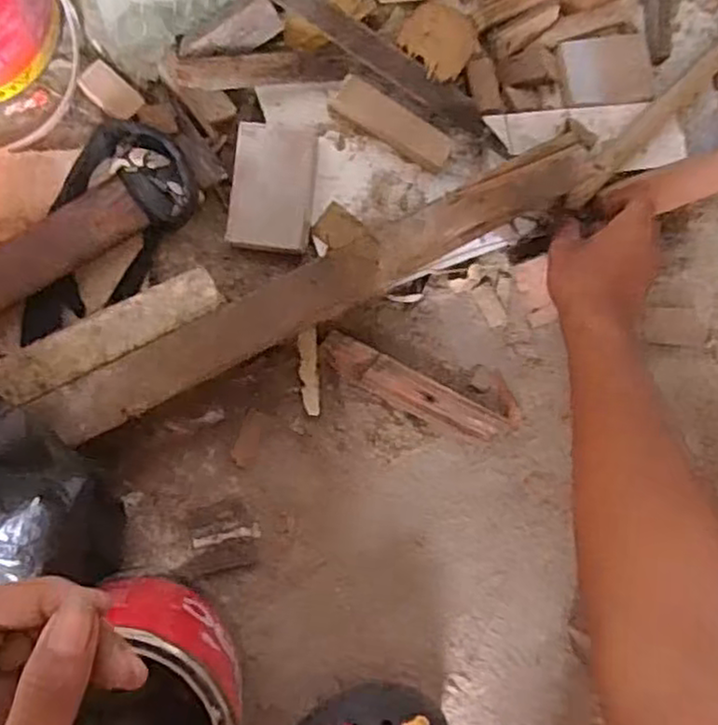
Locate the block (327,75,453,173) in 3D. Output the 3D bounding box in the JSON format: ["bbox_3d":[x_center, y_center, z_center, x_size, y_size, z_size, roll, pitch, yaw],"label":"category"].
[{"bbox_3d":[0.027,-0.193,0.573,0.102,0.015,0.029,27,80,-6],"label":"block"}]

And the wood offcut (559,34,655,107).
[{"bbox_3d":[0.212,-0.247,0.599,0.079,0.012,0.061,-10,86,-11],"label":"wood offcut"}]

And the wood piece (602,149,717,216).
[{"bbox_3d":[0.303,-0.163,0.607,0.204,0.014,0.036,-20,92,-15],"label":"wood piece"}]

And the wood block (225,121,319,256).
[{"bbox_3d":[-0.068,-0.136,0.557,0.064,0.020,0.094,8,83,-9],"label":"wood block"}]

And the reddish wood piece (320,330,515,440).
[{"bbox_3d":[0.045,0.024,0.568,0.164,0.011,0.029,28,80,-6],"label":"reddish wood piece"}]

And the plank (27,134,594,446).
[{"bbox_3d":[-0.017,-0.056,0.501,0.424,0.018,0.041,-28,90,-11],"label":"plank"}]

